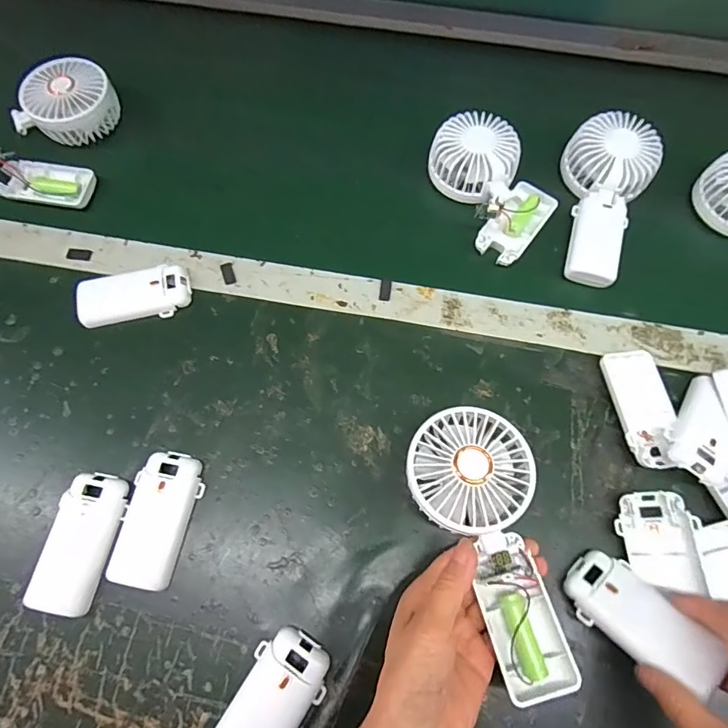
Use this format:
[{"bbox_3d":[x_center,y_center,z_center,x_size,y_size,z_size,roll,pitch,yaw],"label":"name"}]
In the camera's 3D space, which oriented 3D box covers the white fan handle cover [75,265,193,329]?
[{"bbox_3d":[-0.202,-0.059,0.408,0.094,0.018,0.043,-16,69,-7],"label":"white fan handle cover"}]

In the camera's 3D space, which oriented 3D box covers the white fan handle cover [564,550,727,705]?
[{"bbox_3d":[0.180,0.164,0.299,0.048,0.014,0.092,-40,41,-15],"label":"white fan handle cover"}]

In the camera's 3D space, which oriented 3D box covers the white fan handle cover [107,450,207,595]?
[{"bbox_3d":[-0.152,0.114,0.340,0.046,0.011,0.093,11,68,3],"label":"white fan handle cover"}]

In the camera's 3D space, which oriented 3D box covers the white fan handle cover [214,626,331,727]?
[{"bbox_3d":[-0.062,0.224,0.297,0.050,0.018,0.094,27,70,10],"label":"white fan handle cover"}]

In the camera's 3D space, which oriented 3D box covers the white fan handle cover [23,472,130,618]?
[{"bbox_3d":[-0.205,0.128,0.335,0.046,0.011,0.093,13,68,4],"label":"white fan handle cover"}]

